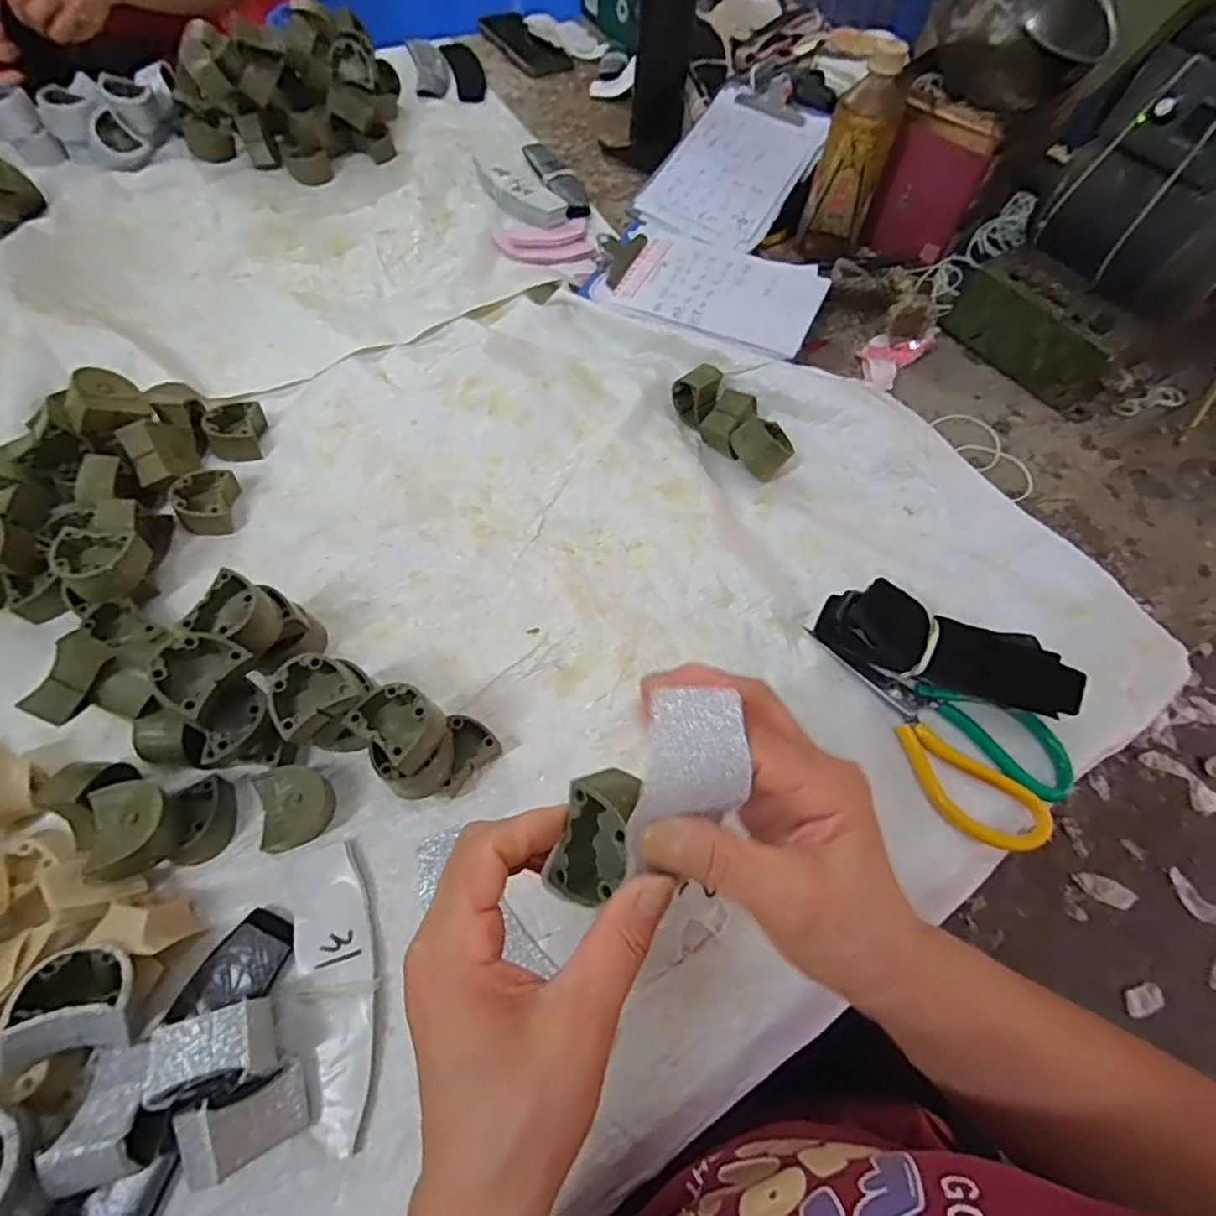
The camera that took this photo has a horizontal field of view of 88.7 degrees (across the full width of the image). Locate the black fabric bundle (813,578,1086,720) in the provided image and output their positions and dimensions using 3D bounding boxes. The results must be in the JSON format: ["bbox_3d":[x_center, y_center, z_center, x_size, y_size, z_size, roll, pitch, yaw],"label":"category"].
[{"bbox_3d":[0.235,0.027,0.440,0.164,0.047,0.062,19,61,7],"label":"black fabric bundle"}]

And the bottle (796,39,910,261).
[{"bbox_3d":[0.251,-0.460,0.629,0.065,0.153,0.057,20,61,7],"label":"bottle"}]

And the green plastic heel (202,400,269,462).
[{"bbox_3d":[-0.306,-0.146,0.509,0.038,0.023,0.046,-4,60,-6],"label":"green plastic heel"}]

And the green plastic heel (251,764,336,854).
[{"bbox_3d":[-0.189,0.121,0.379,0.037,0.025,0.045,-14,62,-12],"label":"green plastic heel"}]

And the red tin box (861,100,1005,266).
[{"bbox_3d":[0.330,-0.438,0.653,0.025,0.143,0.099,-38,69,-22],"label":"red tin box"}]

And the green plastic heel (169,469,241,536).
[{"bbox_3d":[-0.308,-0.083,0.476,0.038,0.026,0.045,-5,60,-7],"label":"green plastic heel"}]

